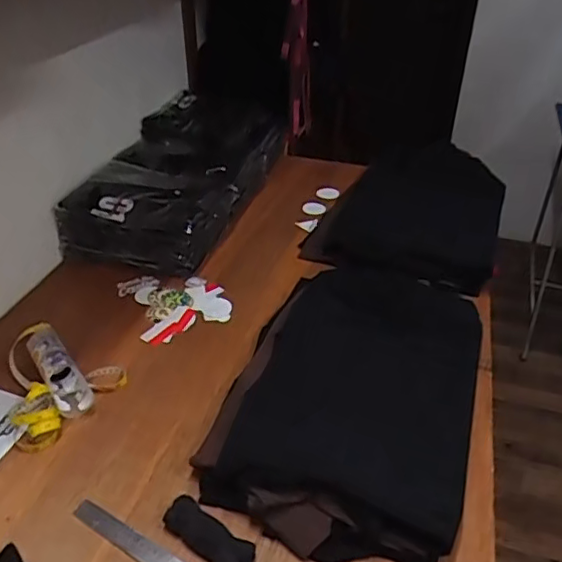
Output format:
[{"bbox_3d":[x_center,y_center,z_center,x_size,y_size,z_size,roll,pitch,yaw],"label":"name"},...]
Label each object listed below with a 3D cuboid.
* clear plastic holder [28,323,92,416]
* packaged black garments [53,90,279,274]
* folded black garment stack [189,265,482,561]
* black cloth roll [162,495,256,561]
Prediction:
[{"bbox_3d":[-0.364,0.140,0.965,0.055,0.053,0.199,-21,43,-29],"label":"clear plastic holder"},{"bbox_3d":[-0.240,-0.243,1.405,0.314,0.153,0.567,11,37,11],"label":"packaged black garments"},{"bbox_3d":[0.122,0.157,0.945,0.348,0.083,0.553,15,38,16],"label":"folded black garment stack"},{"bbox_3d":[-0.092,0.323,0.749,0.127,0.029,0.045,25,41,27],"label":"black cloth roll"}]

